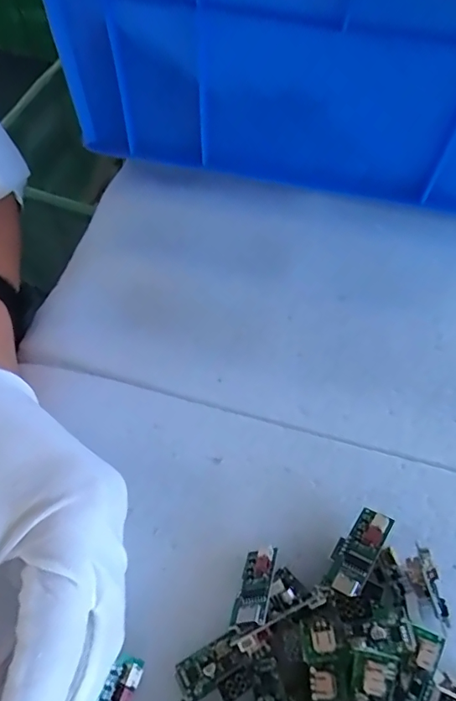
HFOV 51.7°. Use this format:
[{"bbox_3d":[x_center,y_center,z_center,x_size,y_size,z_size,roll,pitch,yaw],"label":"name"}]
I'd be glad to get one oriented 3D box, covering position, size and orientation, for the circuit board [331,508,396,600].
[{"bbox_3d":[0.054,0.083,0.196,0.017,0.004,0.037,9,45,42],"label":"circuit board"}]

